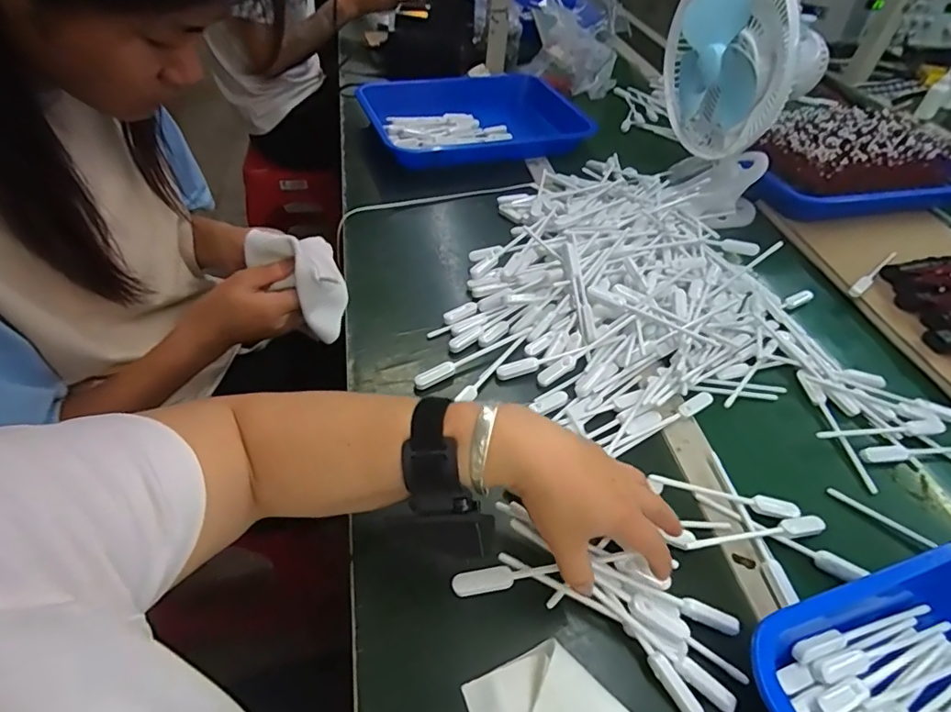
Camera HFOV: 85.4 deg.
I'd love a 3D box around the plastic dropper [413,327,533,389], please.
[{"bbox_3d":[-0.001,-0.002,0.532,0.139,0.011,0.015,-26,54,-25],"label":"plastic dropper"}]

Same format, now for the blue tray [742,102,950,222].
[{"bbox_3d":[0.596,-0.311,0.828,0.388,0.080,0.240,-6,49,-12],"label":"blue tray"}]

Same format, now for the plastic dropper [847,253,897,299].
[{"bbox_3d":[0.527,-0.109,0.683,0.125,0.014,0.015,-32,59,-30],"label":"plastic dropper"}]

